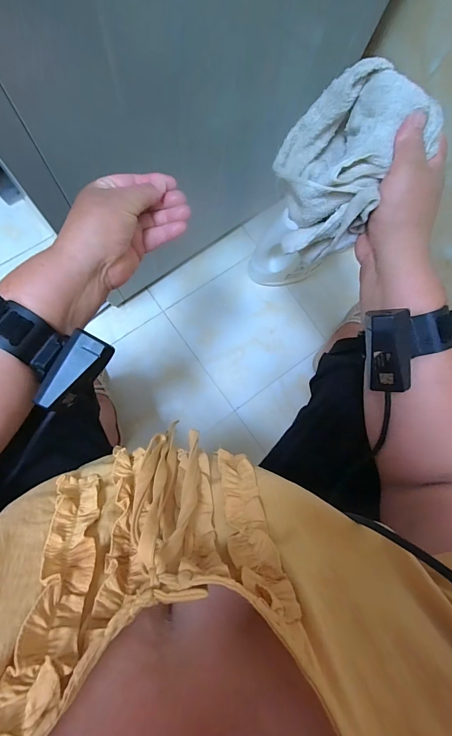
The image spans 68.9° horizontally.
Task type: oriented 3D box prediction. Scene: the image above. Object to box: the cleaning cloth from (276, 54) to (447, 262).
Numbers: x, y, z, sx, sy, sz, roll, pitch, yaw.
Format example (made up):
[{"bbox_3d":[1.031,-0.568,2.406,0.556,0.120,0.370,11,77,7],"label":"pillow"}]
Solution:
[{"bbox_3d":[0.102,-0.192,0.316,0.115,0.091,0.146,37,81,-2],"label":"cleaning cloth"}]

